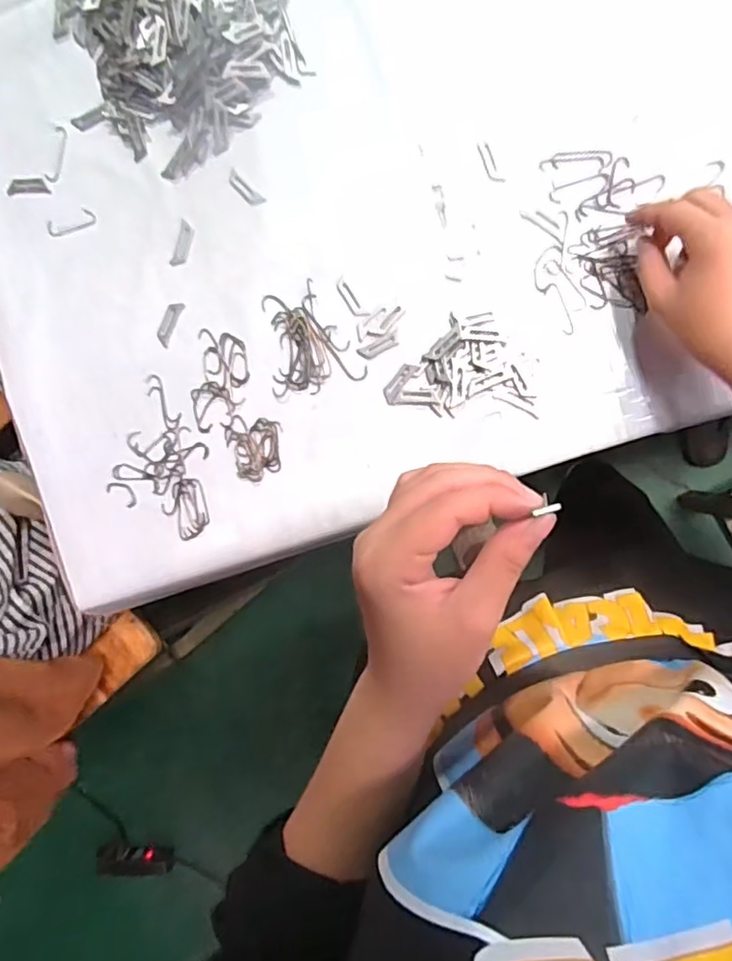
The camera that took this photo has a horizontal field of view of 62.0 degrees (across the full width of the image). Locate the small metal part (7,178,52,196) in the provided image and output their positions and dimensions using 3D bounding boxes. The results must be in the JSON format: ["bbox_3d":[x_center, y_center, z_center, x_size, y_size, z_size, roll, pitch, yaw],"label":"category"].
[{"bbox_3d":[-0.270,-0.236,0.488,0.035,0.004,0.013,1,92,8],"label":"small metal part"}]

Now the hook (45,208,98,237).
[{"bbox_3d":[-0.235,-0.206,0.484,0.040,0.004,0.016,-20,89,8],"label":"hook"}]

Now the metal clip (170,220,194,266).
[{"bbox_3d":[-0.142,-0.183,0.472,0.012,0.004,0.035,16,94,7],"label":"metal clip"}]

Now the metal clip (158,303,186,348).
[{"bbox_3d":[-0.154,-0.123,0.476,0.012,0.004,0.035,25,95,6],"label":"metal clip"}]

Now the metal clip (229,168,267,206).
[{"bbox_3d":[-0.093,-0.223,0.466,0.037,0.004,0.011,44,97,4],"label":"metal clip"}]

